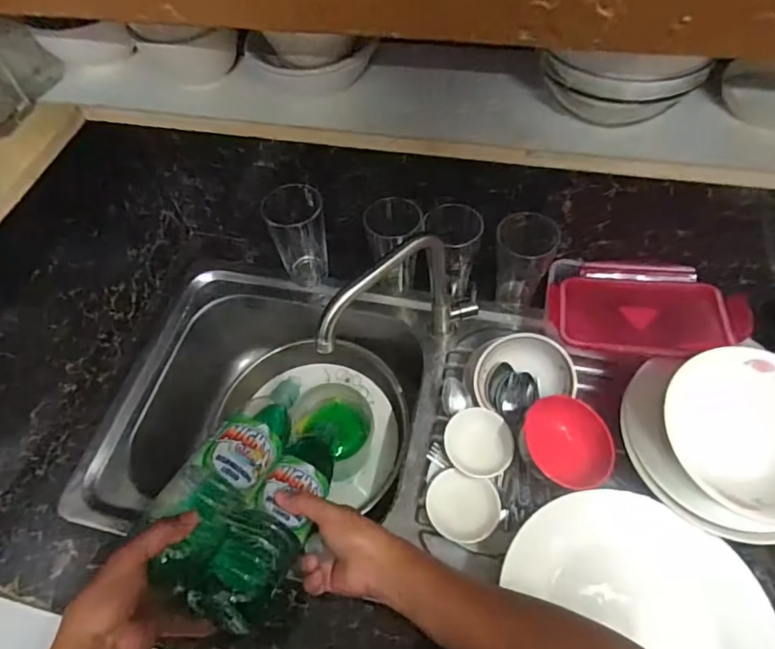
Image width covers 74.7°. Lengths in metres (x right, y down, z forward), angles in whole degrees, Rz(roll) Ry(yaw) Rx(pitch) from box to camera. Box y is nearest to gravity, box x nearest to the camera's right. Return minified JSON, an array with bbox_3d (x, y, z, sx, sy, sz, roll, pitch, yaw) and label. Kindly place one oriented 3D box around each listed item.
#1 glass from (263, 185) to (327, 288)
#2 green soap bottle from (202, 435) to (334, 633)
[{"bbox_3d":[-0.136,-0.142,0.791,0.081,0.150,0.094,-21,58,-9],"label":"glass"},{"bbox_3d":[-0.118,0.205,0.550,0.066,0.075,0.211,16,48,14],"label":"green soap bottle"}]

